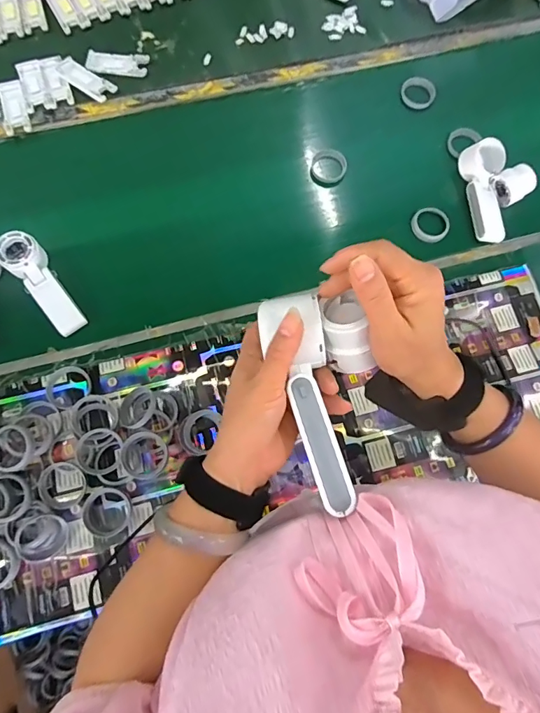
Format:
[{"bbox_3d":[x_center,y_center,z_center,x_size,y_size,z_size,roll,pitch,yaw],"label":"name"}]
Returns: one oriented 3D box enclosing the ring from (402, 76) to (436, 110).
[{"bbox_3d":[0.273,-0.481,0.801,0.069,0.013,0.058,-41,80,-11],"label":"ring"}]

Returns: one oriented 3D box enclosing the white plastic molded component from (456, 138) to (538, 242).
[{"bbox_3d":[0.370,-0.272,0.720,0.090,0.060,0.166,-7,75,-4],"label":"white plastic molded component"}]

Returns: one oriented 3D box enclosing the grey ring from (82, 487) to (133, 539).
[{"bbox_3d":[-0.215,0.207,0.583,0.062,0.016,0.063,0,75,-2],"label":"grey ring"}]

